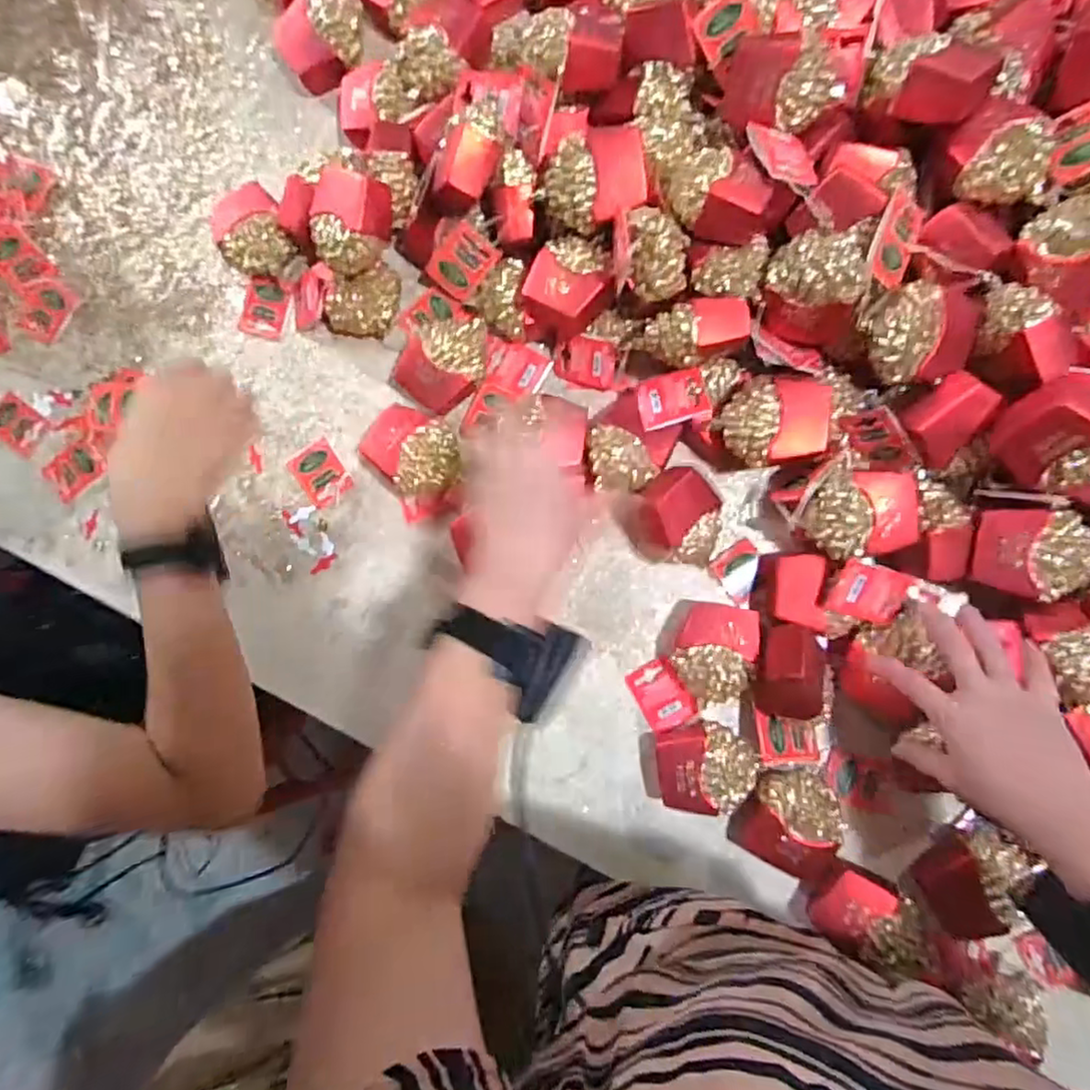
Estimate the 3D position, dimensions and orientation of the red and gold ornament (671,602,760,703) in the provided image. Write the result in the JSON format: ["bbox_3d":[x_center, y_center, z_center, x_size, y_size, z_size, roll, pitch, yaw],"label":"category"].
[{"bbox_3d":[0.148,0.093,0.585,0.065,0.043,0.081,13,87,6],"label":"red and gold ornament"}]

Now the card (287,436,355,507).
[{"bbox_3d":[-0.216,-0.069,0.643,0.044,0.007,0.057,-35,84,2],"label":"card"}]

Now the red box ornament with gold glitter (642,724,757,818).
[{"bbox_3d":[0.134,0.191,0.580,0.094,0.041,0.074,-4,86,5],"label":"red box ornament with gold glitter"}]

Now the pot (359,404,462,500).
[{"bbox_3d":[-0.118,-0.084,0.612,0.087,0.044,0.069,42,91,7],"label":"pot"}]

